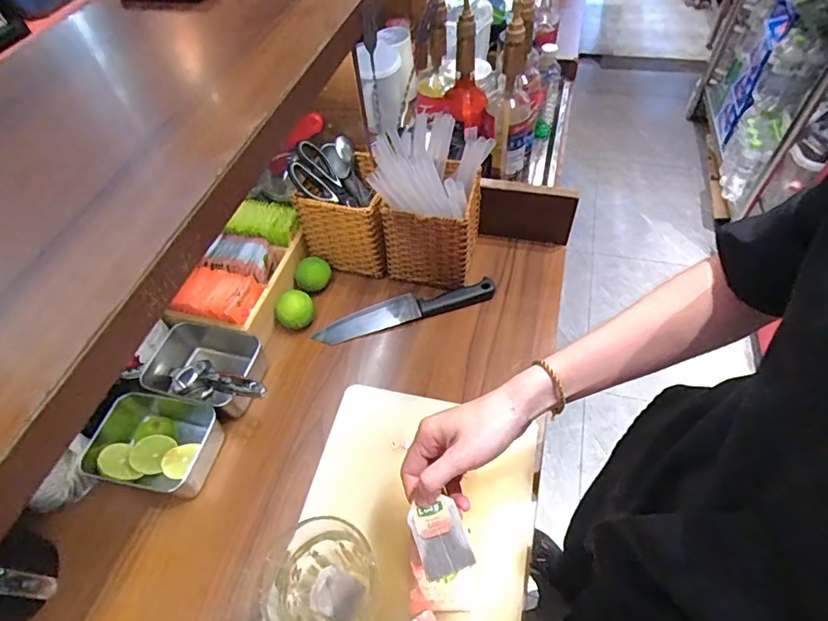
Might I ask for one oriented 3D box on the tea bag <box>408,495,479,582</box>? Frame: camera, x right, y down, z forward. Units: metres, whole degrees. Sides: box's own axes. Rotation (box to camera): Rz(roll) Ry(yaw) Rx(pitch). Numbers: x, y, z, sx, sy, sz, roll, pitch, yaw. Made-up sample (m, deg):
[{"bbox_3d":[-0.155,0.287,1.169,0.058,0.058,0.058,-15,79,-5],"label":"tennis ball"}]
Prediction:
[{"bbox_3d":[0.021,0.175,0.365,0.038,0.009,0.053,-18,56,-8],"label":"tea bag"}]

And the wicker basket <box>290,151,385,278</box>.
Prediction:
[{"bbox_3d":[-0.091,-0.147,0.725,0.125,0.140,0.118,13,55,13],"label":"wicker basket"}]

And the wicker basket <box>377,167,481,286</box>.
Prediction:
[{"bbox_3d":[0.026,-0.118,0.692,0.125,0.140,0.107,7,54,9],"label":"wicker basket"}]

